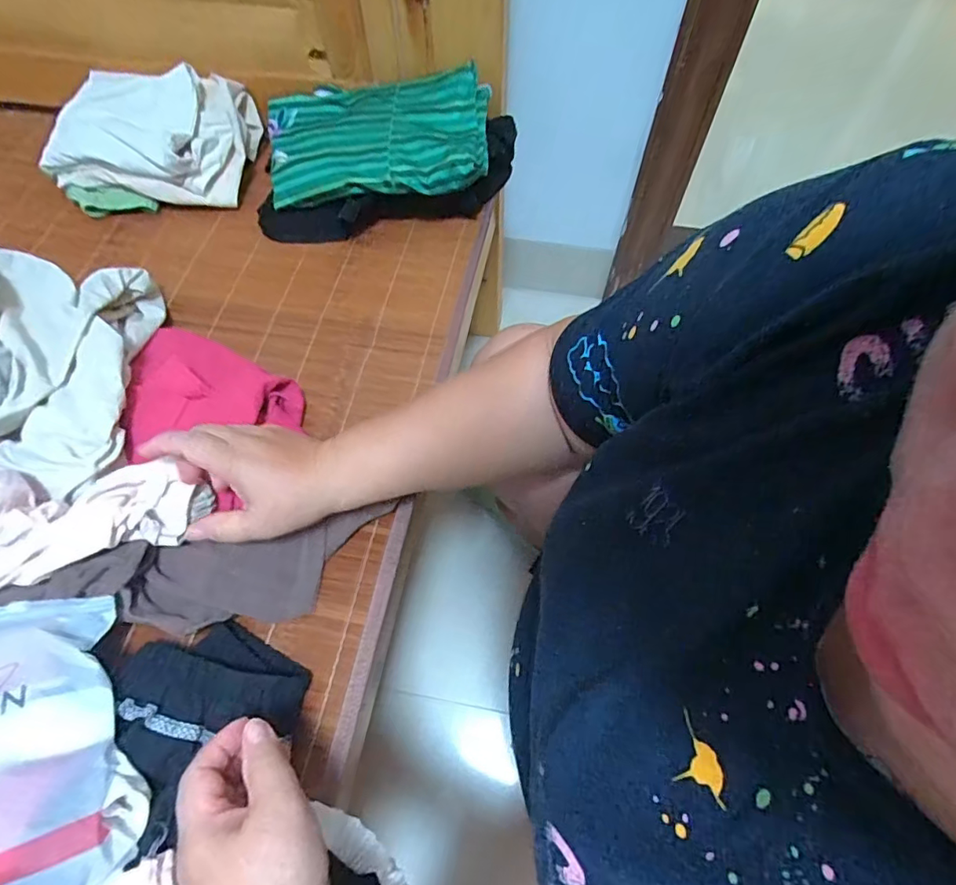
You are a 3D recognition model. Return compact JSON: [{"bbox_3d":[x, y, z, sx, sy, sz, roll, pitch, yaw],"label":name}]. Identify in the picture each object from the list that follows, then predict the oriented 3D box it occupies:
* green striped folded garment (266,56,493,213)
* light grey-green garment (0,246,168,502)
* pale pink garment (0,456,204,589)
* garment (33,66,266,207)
[{"bbox_3d":[-0.117,-0.352,0.588,0.261,0.064,0.161,5,63,6],"label":"green striped folded garment"},{"bbox_3d":[-0.451,-0.074,0.470,0.310,0.143,0.247,-1,63,2],"label":"light grey-green garment"},{"bbox_3d":[-0.311,0.053,0.379,0.175,0.050,0.091,-5,62,-14],"label":"pale pink garment"},{"bbox_3d":[-0.409,-0.387,0.658,0.244,0.095,0.169,8,64,7],"label":"garment"}]

